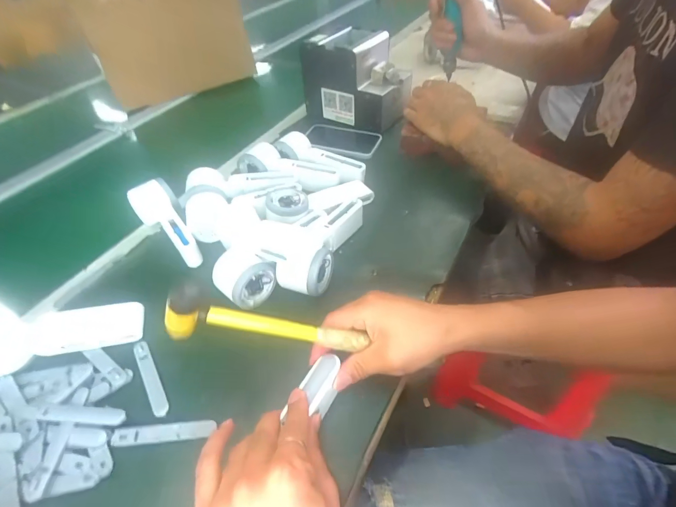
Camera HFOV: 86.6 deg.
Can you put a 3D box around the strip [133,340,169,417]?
[{"bbox_3d":[-0.198,0.129,0.377,0.015,0.006,0.093,-29,51,-21],"label":"strip"}]

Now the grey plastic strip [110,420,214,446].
[{"bbox_3d":[-0.162,0.166,0.332,0.089,0.006,0.016,-6,46,-1],"label":"grey plastic strip"}]

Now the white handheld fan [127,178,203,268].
[{"bbox_3d":[-0.242,-0.041,0.505,0.056,0.057,0.146,-29,51,-21],"label":"white handheld fan"}]

